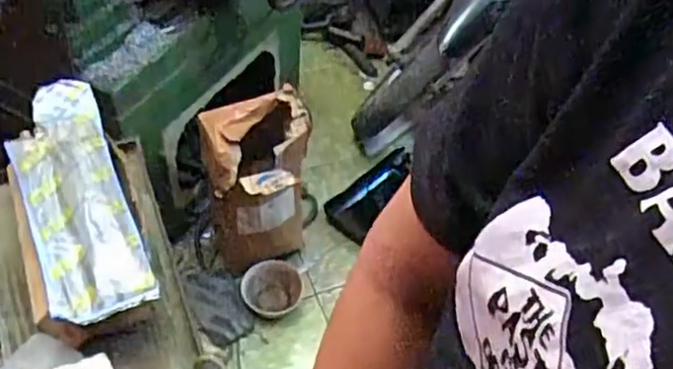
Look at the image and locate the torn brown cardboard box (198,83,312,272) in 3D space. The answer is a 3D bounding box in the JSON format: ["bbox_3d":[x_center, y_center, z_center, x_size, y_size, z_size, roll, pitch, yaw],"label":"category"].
[{"bbox_3d":[-0.174,0.002,1.546,0.221,0.362,0.210,-8,50,-12],"label":"torn brown cardboard box"}]

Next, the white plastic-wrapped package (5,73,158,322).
[{"bbox_3d":[-0.313,0.006,0.816,0.111,0.028,0.349,-17,52,-19],"label":"white plastic-wrapped package"}]

